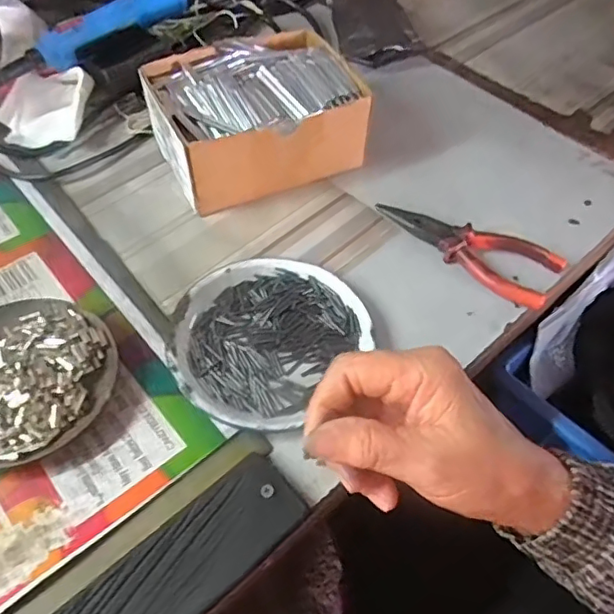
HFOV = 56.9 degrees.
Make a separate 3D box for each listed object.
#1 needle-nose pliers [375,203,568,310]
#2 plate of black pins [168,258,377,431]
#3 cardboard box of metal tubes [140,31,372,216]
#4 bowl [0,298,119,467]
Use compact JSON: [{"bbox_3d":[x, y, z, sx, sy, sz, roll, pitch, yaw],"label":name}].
[{"bbox_3d":[0.120,-0.047,0.439,0.143,0.019,0.050,30,57,18],"label":"needle-nose pliers"},{"bbox_3d":[-0.029,0.018,0.387,0.116,0.014,0.132,32,58,20],"label":"plate of black pins"},{"bbox_3d":[-0.044,-0.160,0.484,0.165,0.070,0.130,-15,55,-14],"label":"cardboard box of metal tubes"},{"bbox_3d":[-0.180,0.042,0.354,0.114,0.026,0.111,2,53,-2],"label":"bowl"}]

